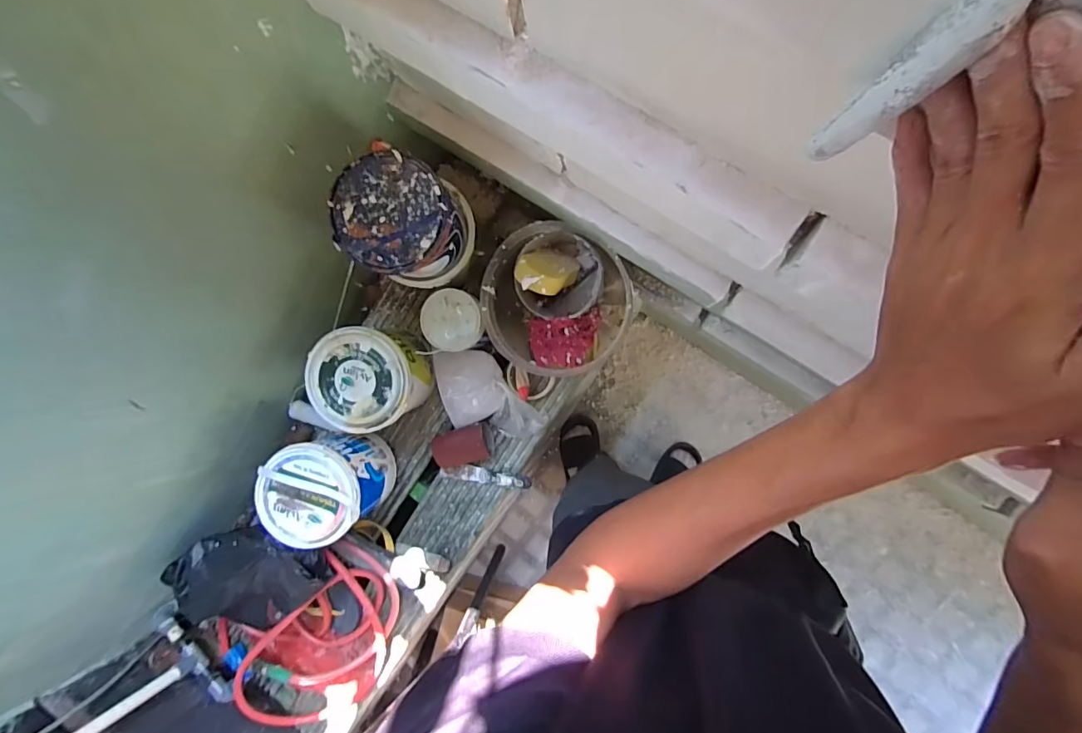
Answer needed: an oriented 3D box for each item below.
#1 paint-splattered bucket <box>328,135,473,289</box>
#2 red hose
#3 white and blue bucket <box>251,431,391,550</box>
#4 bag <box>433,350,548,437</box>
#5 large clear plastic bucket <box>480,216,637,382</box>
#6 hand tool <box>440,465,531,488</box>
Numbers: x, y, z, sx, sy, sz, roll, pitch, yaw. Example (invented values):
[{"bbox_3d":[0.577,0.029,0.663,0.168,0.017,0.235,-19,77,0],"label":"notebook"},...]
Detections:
[{"bbox_3d":[-0.181,-0.199,0.720,0.145,0.200,0.140,0,90,10],"label":"paint-splattered bucket"},{"bbox_3d":[-0.432,0.566,0.986,0.232,0.132,0.410,36,95,8],"label":"red hose"},{"bbox_3d":[-0.395,0.227,0.954,0.164,0.231,0.174,0,90,10],"label":"white and blue bucket"},{"bbox_3d":[-0.106,0.053,0.962,0.220,0.099,0.155,6,91,10],"label":"bag"},{"bbox_3d":[0.026,-0.110,0.872,0.236,0.210,0.220,0,90,10],"label":"large clear plastic bucket"},{"bbox_3d":[-0.113,0.223,0.992,0.187,0.035,0.033,6,91,10],"label":"hand tool"}]

